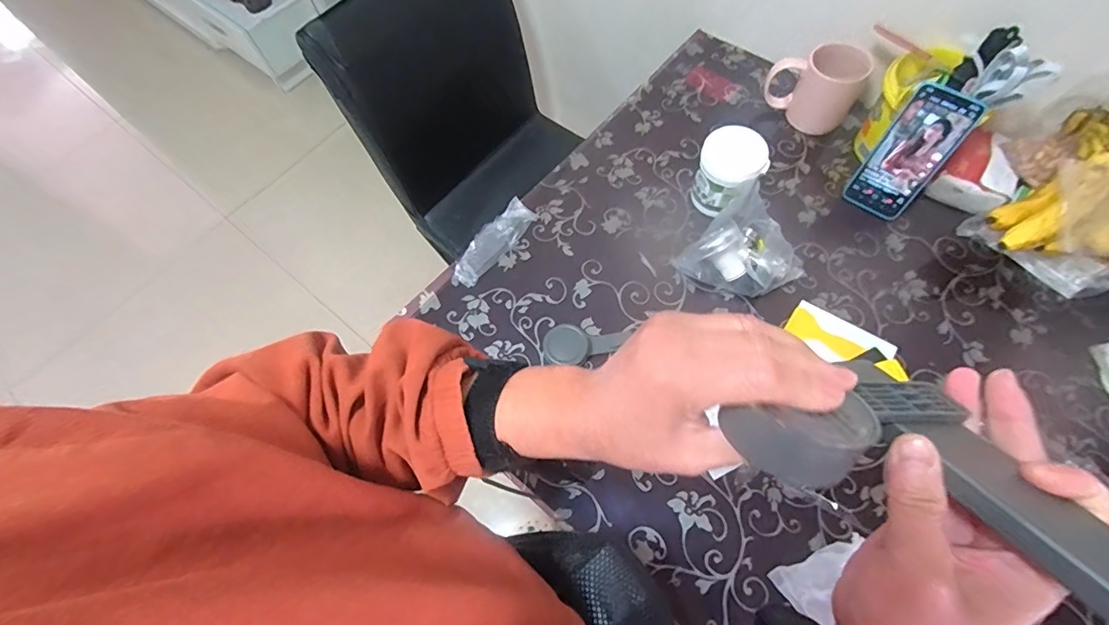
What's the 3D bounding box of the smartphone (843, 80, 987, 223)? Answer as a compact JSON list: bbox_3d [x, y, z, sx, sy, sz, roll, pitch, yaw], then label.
[{"bbox_3d":[0.477,-0.210,0.660,0.080,0.173,0.011,34,45,17],"label":"smartphone"}]

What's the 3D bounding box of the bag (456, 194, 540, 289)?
[{"bbox_3d":[-0.090,-0.104,0.722,0.052,0.014,0.151,32,71,17],"label":"bag"}]

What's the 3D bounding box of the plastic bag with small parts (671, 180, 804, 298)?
[{"bbox_3d":[0.248,-0.077,0.659,0.143,0.075,0.119,-33,67,-11],"label":"plastic bag with small parts"}]

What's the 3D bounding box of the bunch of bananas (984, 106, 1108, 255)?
[{"bbox_3d":[0.650,-0.138,0.583,0.149,0.084,0.203,40,73,19],"label":"bunch of bananas"}]

